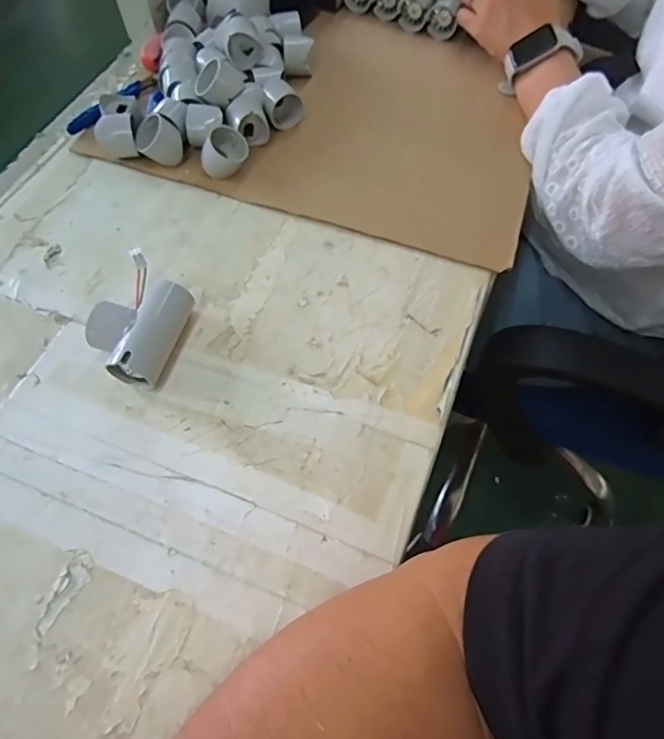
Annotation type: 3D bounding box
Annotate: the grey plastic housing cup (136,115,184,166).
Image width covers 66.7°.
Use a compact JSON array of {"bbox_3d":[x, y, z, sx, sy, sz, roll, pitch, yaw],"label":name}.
[{"bbox_3d":[-0.153,-0.202,0.446,0.037,0.036,0.037,0,62,-1],"label":"grey plastic housing cup"}]

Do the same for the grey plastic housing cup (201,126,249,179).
[{"bbox_3d":[-0.093,-0.184,0.432,0.034,0.034,0.029,38,45,-18],"label":"grey plastic housing cup"}]

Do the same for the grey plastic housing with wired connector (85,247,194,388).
[{"bbox_3d":[-0.138,-0.035,0.366,0.061,0.035,0.087,16,63,7],"label":"grey plastic housing with wired connector"}]

